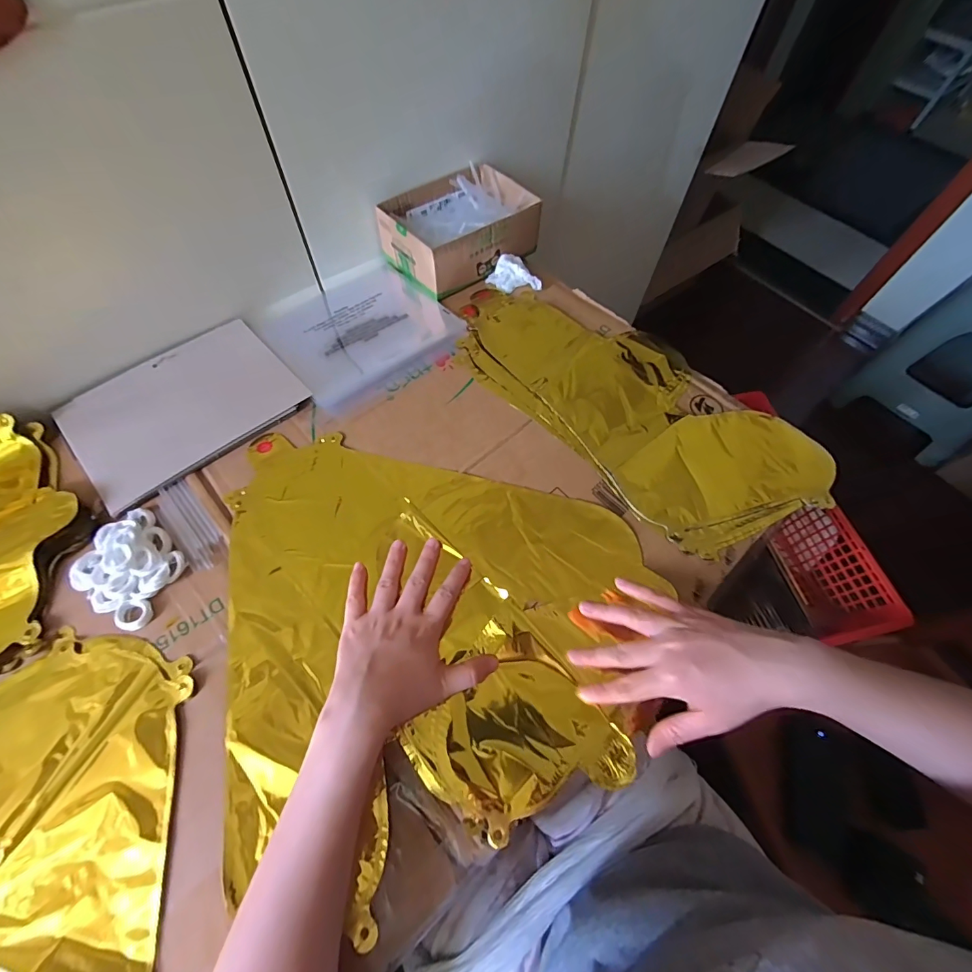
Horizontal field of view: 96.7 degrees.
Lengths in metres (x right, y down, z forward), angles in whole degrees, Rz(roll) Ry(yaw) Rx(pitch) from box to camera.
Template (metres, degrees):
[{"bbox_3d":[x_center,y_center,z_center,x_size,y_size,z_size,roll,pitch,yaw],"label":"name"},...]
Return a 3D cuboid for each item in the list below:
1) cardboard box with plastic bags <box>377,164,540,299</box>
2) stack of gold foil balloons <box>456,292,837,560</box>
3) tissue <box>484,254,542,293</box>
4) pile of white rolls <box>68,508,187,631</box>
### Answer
[{"bbox_3d":[-0.034,-0.343,0.575,0.191,0.064,0.136,-32,68,-18],"label":"cardboard box with plastic bags"},{"bbox_3d":[0.157,-0.095,0.485,0.415,0.011,0.201,40,67,17],"label":"stack of gold foil balloons"},{"bbox_3d":[0.040,-0.278,0.573,0.066,0.020,0.047,36,66,16],"label":"tissue"},{"bbox_3d":[-0.307,0.067,0.369,0.093,0.022,0.072,35,66,15],"label":"pile of white rolls"}]

